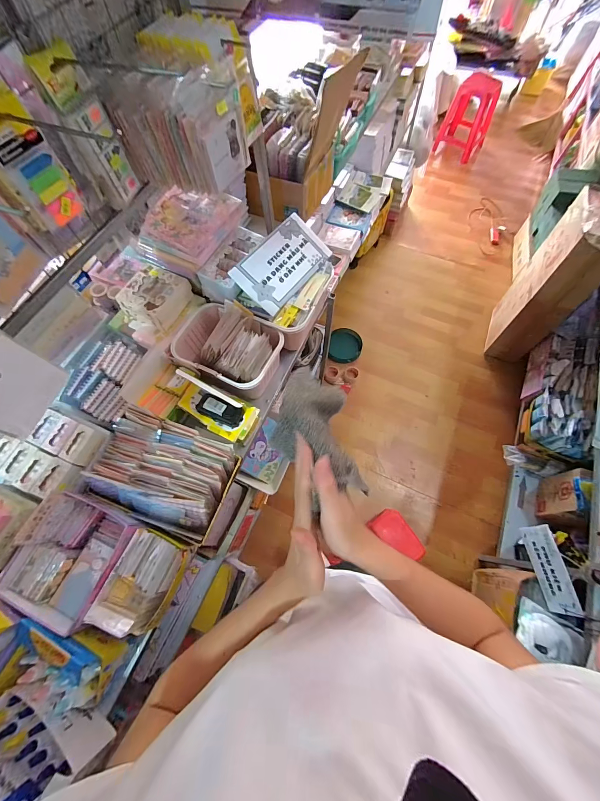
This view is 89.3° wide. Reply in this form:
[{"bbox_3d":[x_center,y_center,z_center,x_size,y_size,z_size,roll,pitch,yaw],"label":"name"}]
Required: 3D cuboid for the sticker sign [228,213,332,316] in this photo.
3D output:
[{"bbox_3d":[-0.040,-0.341,0.751,0.138,0.007,0.254,42,70,-13],"label":"sticker sign"}]

